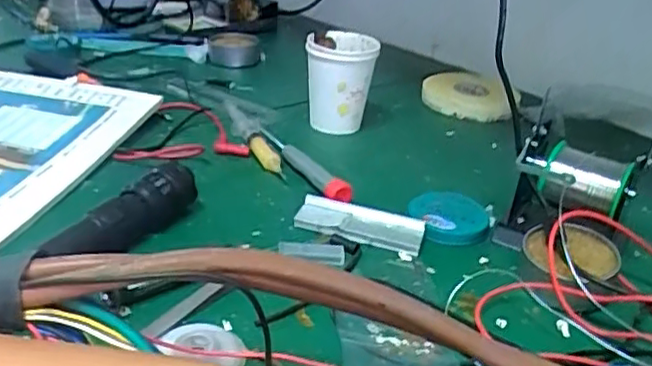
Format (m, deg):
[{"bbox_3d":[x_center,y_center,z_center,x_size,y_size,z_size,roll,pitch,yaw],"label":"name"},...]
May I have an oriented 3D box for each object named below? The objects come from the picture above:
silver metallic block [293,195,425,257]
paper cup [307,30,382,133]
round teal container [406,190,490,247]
[{"bbox_3d":[0.026,0.031,0.498,0.094,0.013,0.040,12,29,12],"label":"silver metallic block"},{"bbox_3d":[0.013,-0.103,0.666,0.070,0.085,0.068,4,28,-2],"label":"paper cup"},{"bbox_3d":[0.097,0.025,0.514,0.061,0.014,0.063,12,29,12],"label":"round teal container"}]

